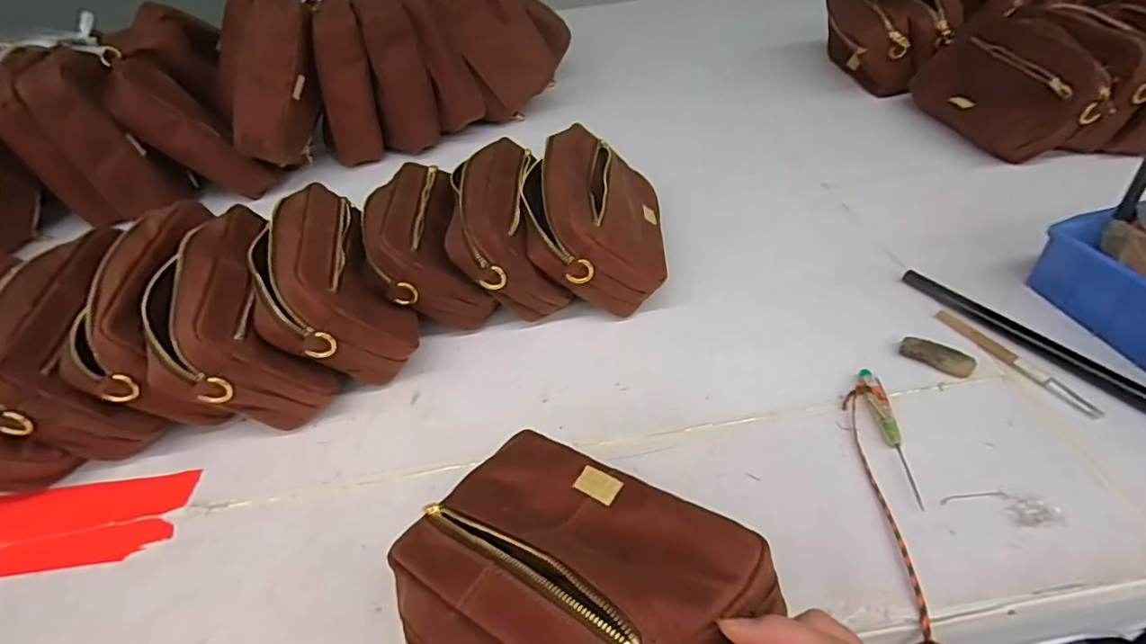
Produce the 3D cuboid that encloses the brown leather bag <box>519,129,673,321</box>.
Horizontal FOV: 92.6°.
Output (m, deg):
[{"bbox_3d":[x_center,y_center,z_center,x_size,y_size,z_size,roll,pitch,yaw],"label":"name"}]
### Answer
[{"bbox_3d":[0.019,-0.102,0.536,0.143,0.085,0.197,25,42,-19],"label":"brown leather bag"}]

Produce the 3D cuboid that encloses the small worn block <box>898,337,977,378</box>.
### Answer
[{"bbox_3d":[0.295,0.027,0.443,0.053,0.013,0.021,28,52,33],"label":"small worn block"}]

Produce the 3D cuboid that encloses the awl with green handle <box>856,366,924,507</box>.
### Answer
[{"bbox_3d":[0.230,0.078,0.398,0.015,0.012,0.113,-3,41,5],"label":"awl with green handle"}]

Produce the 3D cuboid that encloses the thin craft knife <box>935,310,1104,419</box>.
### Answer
[{"bbox_3d":[0.347,0.029,0.433,0.012,0.006,0.126,-24,44,-18],"label":"thin craft knife"}]

